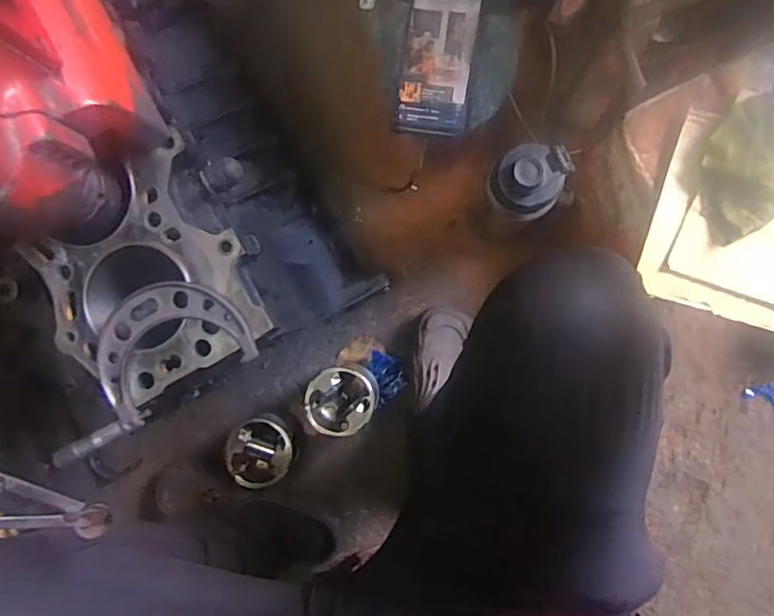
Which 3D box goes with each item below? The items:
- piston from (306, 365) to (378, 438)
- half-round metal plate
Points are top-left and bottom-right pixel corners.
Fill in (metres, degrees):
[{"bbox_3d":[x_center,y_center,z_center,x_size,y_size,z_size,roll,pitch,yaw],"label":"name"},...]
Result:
[{"bbox_3d":[-0.059,0.123,0.757,0.089,0.088,0.090,0,89,3],"label":"piston"},{"bbox_3d":[-0.190,0.029,0.470,0.134,0.013,0.097,-30,88,2],"label":"half-round metal plate"}]

